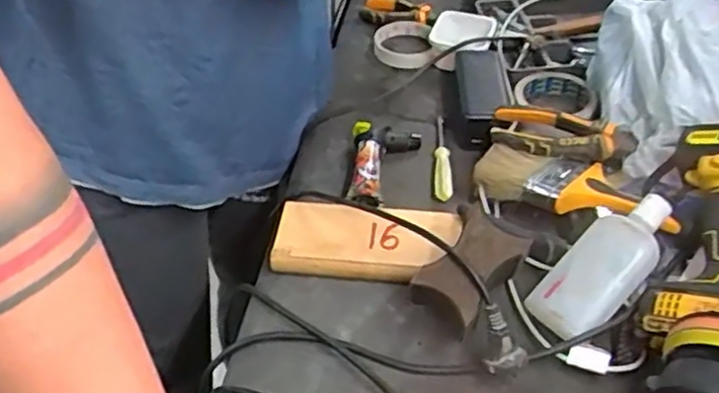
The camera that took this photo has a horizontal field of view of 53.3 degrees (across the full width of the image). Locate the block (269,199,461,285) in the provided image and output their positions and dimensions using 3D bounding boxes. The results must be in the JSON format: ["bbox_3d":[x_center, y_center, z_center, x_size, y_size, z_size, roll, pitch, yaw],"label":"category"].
[{"bbox_3d":[0.003,0.043,0.682,0.173,0.032,0.076,4,45,9],"label":"block"}]

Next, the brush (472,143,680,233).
[{"bbox_3d":[0.206,-0.009,0.688,0.188,0.022,0.066,19,48,20],"label":"brush"}]

